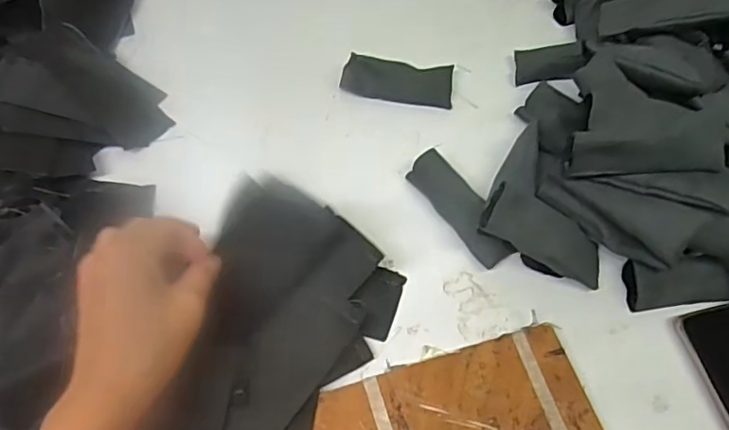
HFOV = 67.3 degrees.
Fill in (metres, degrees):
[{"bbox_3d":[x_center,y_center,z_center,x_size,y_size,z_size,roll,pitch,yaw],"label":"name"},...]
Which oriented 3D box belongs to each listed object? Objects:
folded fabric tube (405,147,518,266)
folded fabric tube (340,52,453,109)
[{"bbox_3d":[0.076,-0.004,0.435,0.028,0.023,0.107,-29,63,-16],"label":"folded fabric tube"},{"bbox_3d":[0.031,-0.125,0.511,0.102,0.022,0.036,5,59,3],"label":"folded fabric tube"}]

